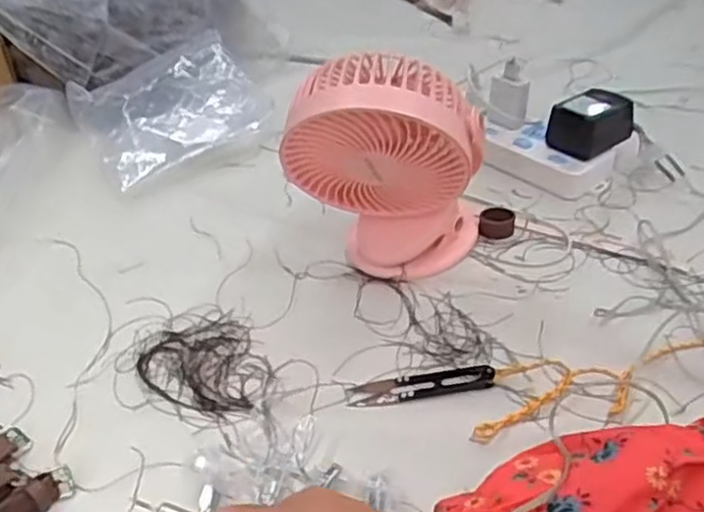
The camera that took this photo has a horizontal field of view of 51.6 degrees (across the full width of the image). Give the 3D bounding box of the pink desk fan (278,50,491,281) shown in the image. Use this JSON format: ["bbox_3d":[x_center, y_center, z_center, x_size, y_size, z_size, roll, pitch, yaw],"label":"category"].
[{"bbox_3d":[0.027,-0.064,0.568,0.146,0.185,0.093,3,42,10],"label":"pink desk fan"}]

